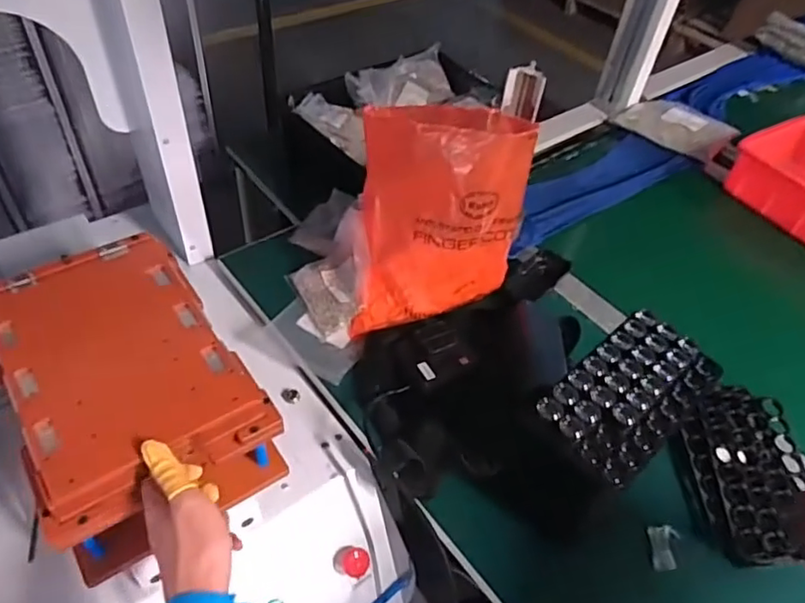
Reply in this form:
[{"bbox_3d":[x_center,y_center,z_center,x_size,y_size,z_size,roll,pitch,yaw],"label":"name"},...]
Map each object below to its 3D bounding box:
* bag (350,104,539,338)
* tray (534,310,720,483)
[{"bbox_3d":[0.044,-0.102,0.741,0.190,0.237,0.182,6,48,-1],"label":"bag"},{"bbox_3d":[0.215,0.083,0.572,0.179,0.026,0.096,-34,59,-31],"label":"tray"}]

